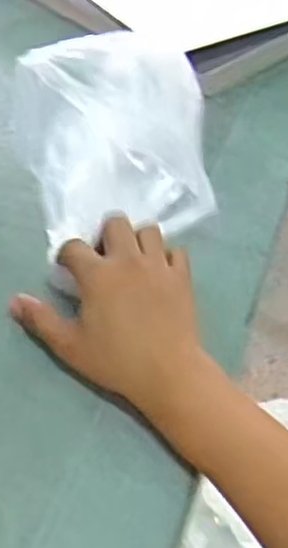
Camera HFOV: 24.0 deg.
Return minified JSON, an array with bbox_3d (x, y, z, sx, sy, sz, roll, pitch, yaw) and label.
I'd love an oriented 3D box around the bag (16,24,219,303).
[{"bbox_3d":[-0.016,-0.089,0.473,0.126,0.106,0.112,-8,45,-12],"label":"bag"}]

